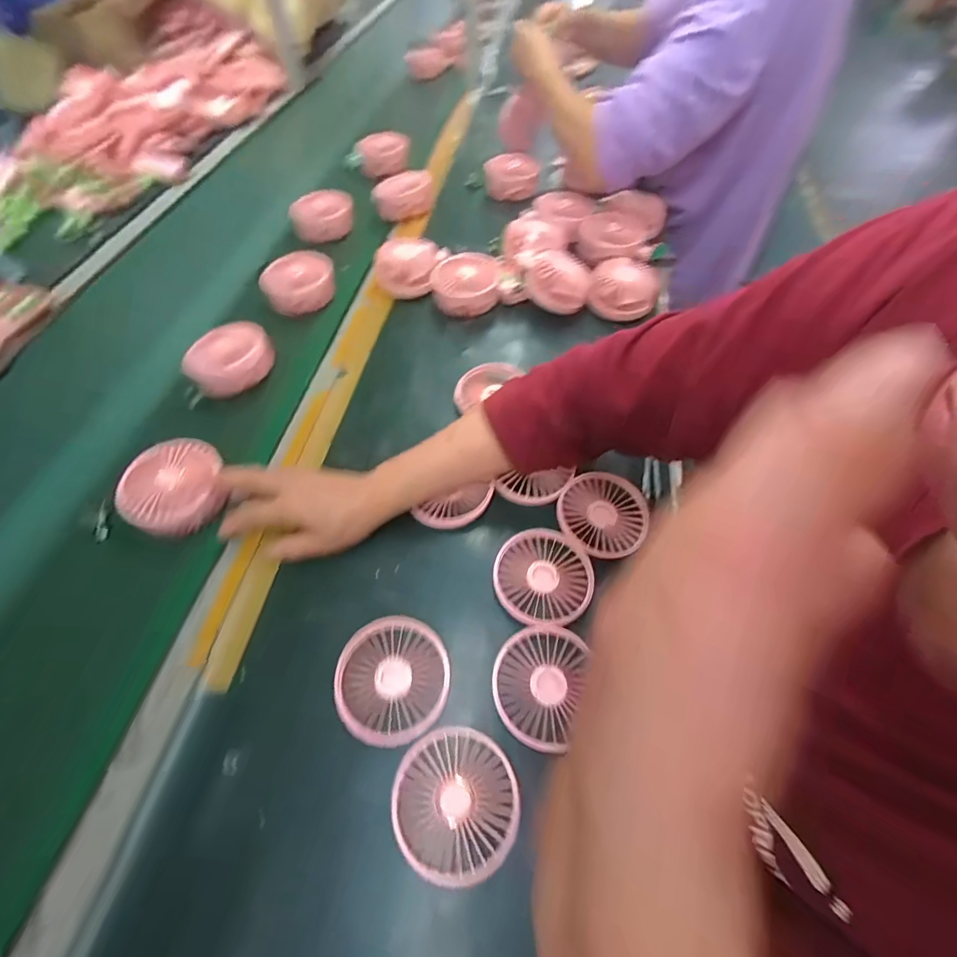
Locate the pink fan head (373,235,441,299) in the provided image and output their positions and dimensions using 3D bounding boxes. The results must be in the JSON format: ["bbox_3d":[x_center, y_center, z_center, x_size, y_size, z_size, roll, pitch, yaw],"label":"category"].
[{"bbox_3d":[-0.100,-0.299,0.637,0.089,0.040,0.085,-6,58,-3],"label":"pink fan head"}]

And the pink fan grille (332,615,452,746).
[{"bbox_3d":[-0.069,0.158,0.363,0.088,0.009,0.090,-6,58,-3],"label":"pink fan grille"}]

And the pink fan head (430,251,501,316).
[{"bbox_3d":[-0.017,-0.260,0.618,0.091,0.054,0.093,-6,58,-3],"label":"pink fan head"}]

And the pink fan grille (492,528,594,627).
[{"bbox_3d":[0.059,0.088,0.413,0.087,0.006,0.089,0,58,0],"label":"pink fan grille"}]

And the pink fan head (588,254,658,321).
[{"bbox_3d":[0.197,-0.259,0.614,0.088,0.038,0.089,15,59,10],"label":"pink fan head"}]

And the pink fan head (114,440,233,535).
[{"bbox_3d":[-0.299,0.006,0.446,0.097,0.034,0.092,0,58,0],"label":"pink fan head"}]

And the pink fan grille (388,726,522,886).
[{"bbox_3d":[-0.017,0.225,0.317,0.086,0.010,0.085,0,58,0],"label":"pink fan grille"}]

